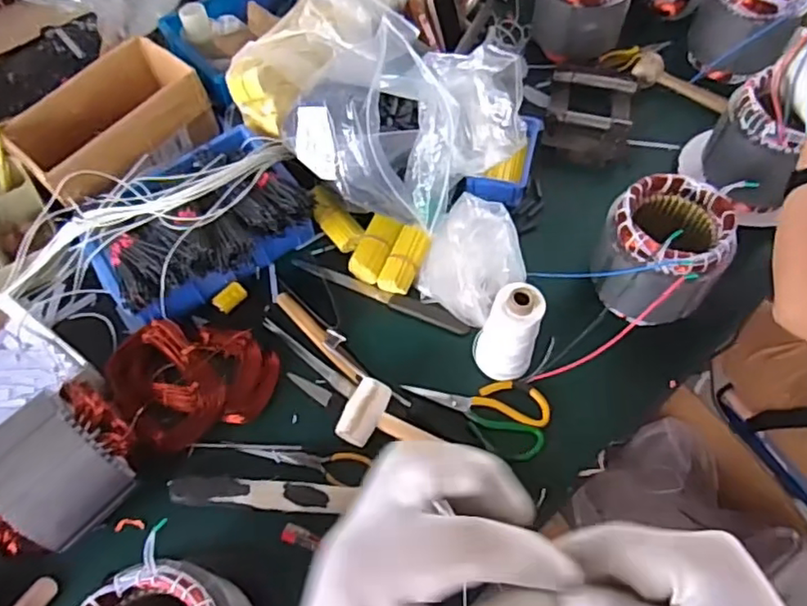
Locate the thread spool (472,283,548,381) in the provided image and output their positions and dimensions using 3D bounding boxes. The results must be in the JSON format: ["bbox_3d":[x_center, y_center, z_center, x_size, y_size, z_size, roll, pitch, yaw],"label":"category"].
[{"bbox_3d":[0.134,0.039,0.758,0.073,0.165,0.062,27,66,14],"label":"thread spool"}]

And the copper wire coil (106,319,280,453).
[{"bbox_3d":[-0.282,0.089,0.805,0.201,0.050,0.167,-27,65,-13],"label":"copper wire coil"}]

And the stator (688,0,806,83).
[{"bbox_3d":[0.586,-0.486,1.047,0.154,0.156,0.138,32,67,16],"label":"stator"}]

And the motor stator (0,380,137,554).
[{"bbox_3d":[-0.389,0.193,0.696,0.138,0.145,0.173,35,68,18],"label":"motor stator"}]

